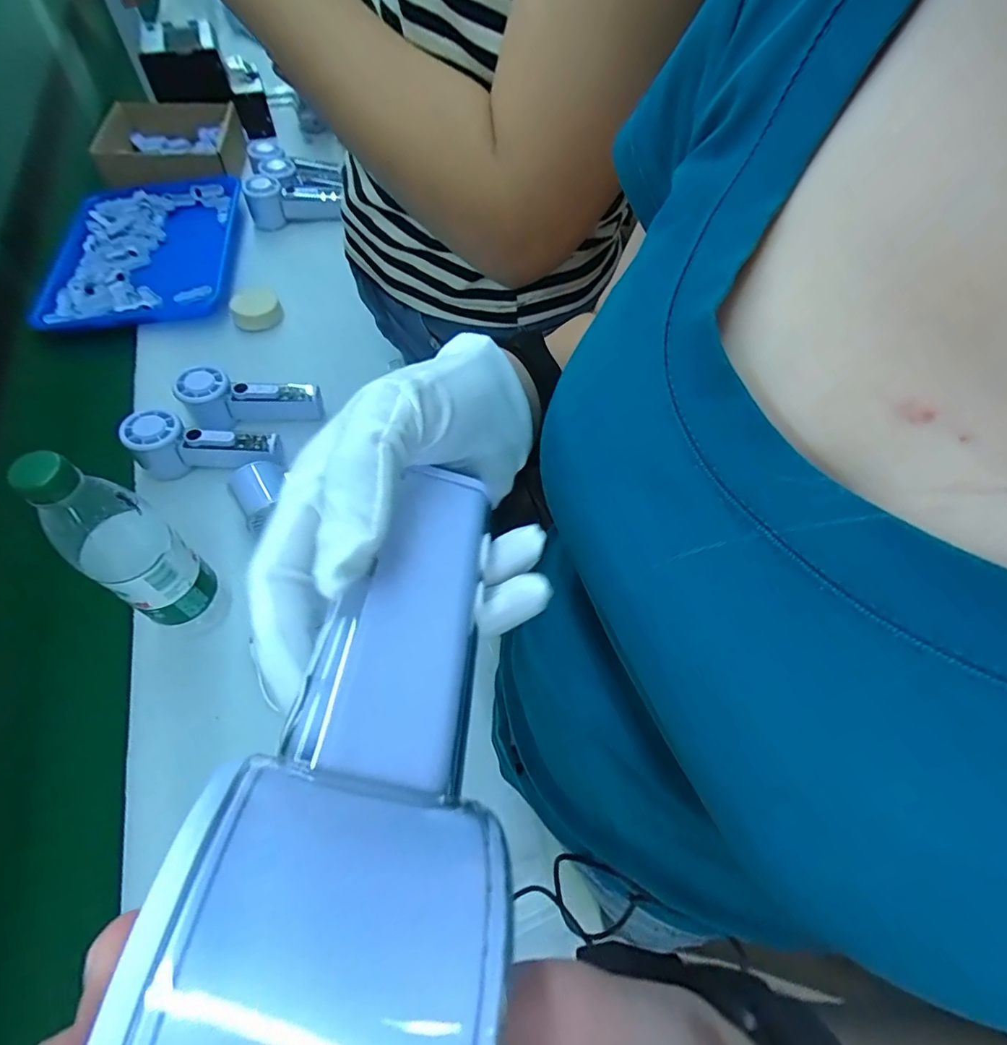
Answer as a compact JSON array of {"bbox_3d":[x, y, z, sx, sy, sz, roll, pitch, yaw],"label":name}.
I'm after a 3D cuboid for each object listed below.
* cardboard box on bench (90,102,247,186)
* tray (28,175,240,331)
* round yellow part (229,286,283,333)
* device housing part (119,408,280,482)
[{"bbox_3d":[-0.563,-0.634,0.904,0.215,0.070,0.199,-11,58,-9],"label":"cardboard box on bench"},{"bbox_3d":[-0.532,-0.414,0.789,0.252,0.031,0.314,-6,58,-6],"label":"tray"},{"bbox_3d":[-0.343,-0.296,0.740,0.063,0.027,0.065,1,57,-2],"label":"round yellow part"},{"bbox_3d":[-0.325,-0.084,0.580,0.152,0.058,0.050,1,57,-2],"label":"device housing part"}]

